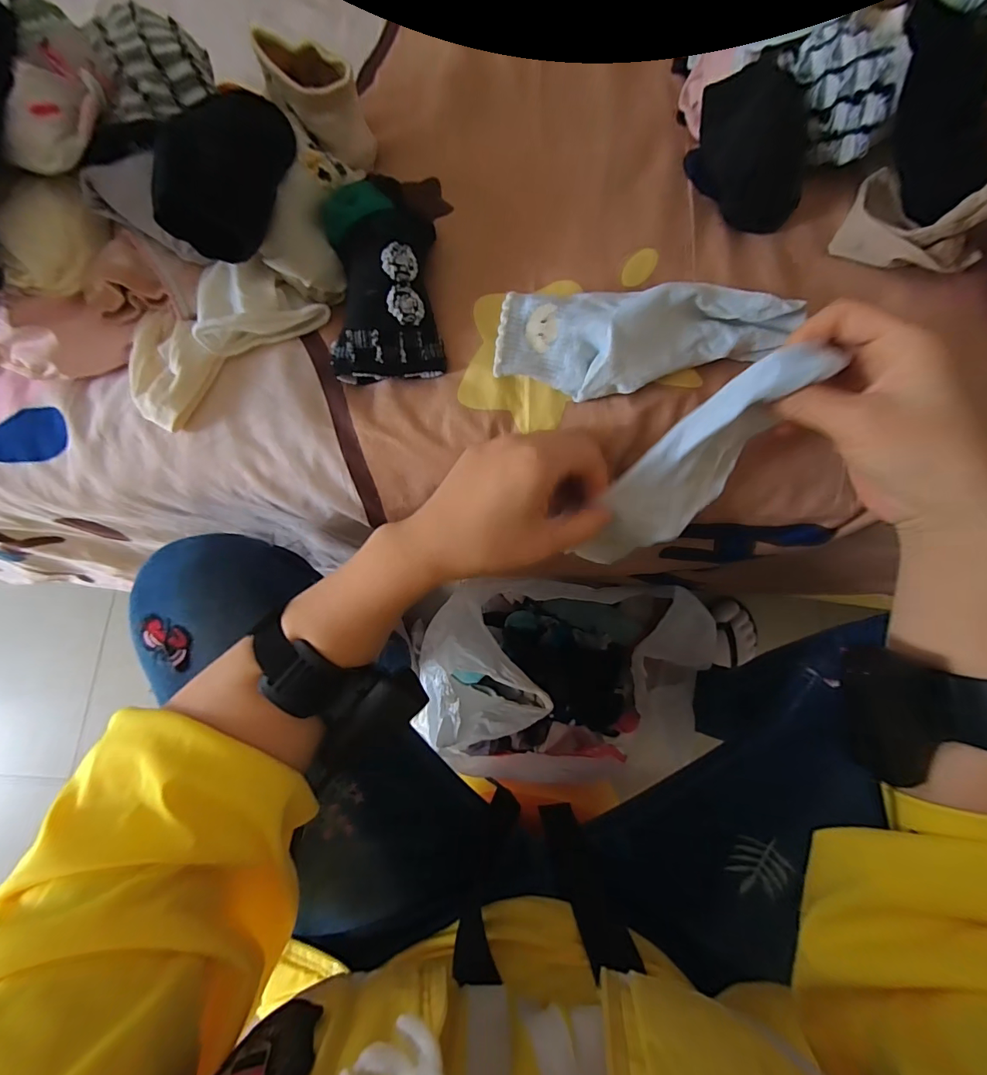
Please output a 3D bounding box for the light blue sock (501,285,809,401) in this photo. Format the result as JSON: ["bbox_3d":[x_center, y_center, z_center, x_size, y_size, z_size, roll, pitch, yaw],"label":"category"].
[{"bbox_3d":[0.097,-0.125,0.292,0.185,0.035,0.062,1,76,1],"label":"light blue sock"}]

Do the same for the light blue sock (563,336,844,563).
[{"bbox_3d":[0.122,-0.039,0.285,0.066,0.180,0.018,26,36,-31],"label":"light blue sock"}]

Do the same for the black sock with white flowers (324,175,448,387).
[{"bbox_3d":[-0.073,-0.173,0.303,0.070,0.049,0.126,-2,76,0],"label":"black sock with white flowers"}]

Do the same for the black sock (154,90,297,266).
[{"bbox_3d":[-0.154,-0.219,0.267,0.062,0.040,0.101,22,78,6],"label":"black sock"}]

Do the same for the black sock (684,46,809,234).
[{"bbox_3d":[0.184,-0.280,0.321,0.069,0.049,0.103,-1,76,1],"label":"black sock"}]

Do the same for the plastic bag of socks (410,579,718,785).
[{"bbox_3d":[0.097,0.178,0.579,0.334,0.175,0.222,2,76,2],"label":"plastic bag of socks"}]

